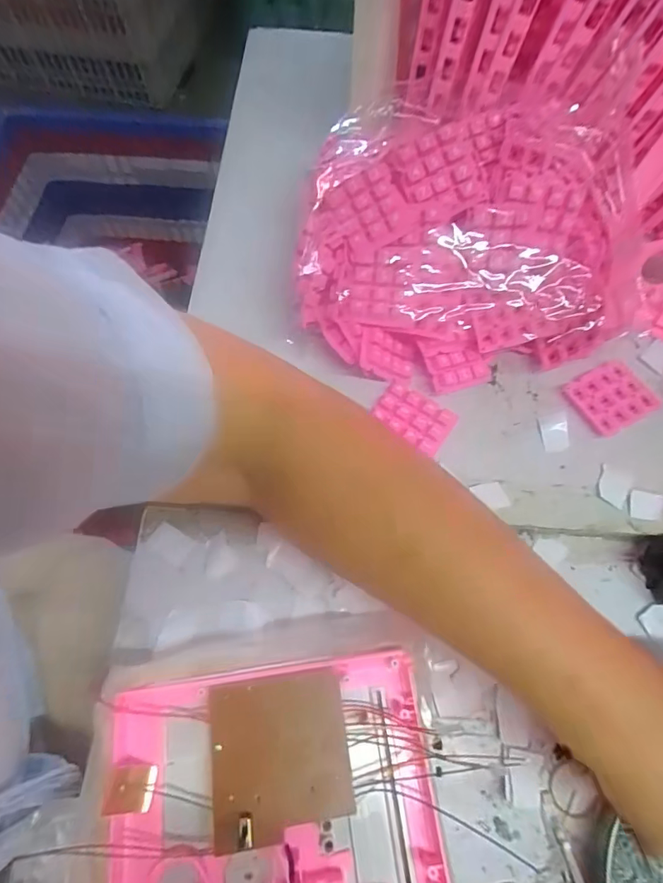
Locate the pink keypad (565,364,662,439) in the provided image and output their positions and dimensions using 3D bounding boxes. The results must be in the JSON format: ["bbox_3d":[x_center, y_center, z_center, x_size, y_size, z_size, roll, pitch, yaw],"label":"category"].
[{"bbox_3d":[0.221,-0.036,0.362,0.059,0.004,0.051,-28,71,-10],"label":"pink keypad"}]

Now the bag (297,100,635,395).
[{"bbox_3d":[0.100,-0.158,0.361,0.246,0.097,0.215,0,69,1],"label":"bag"}]

